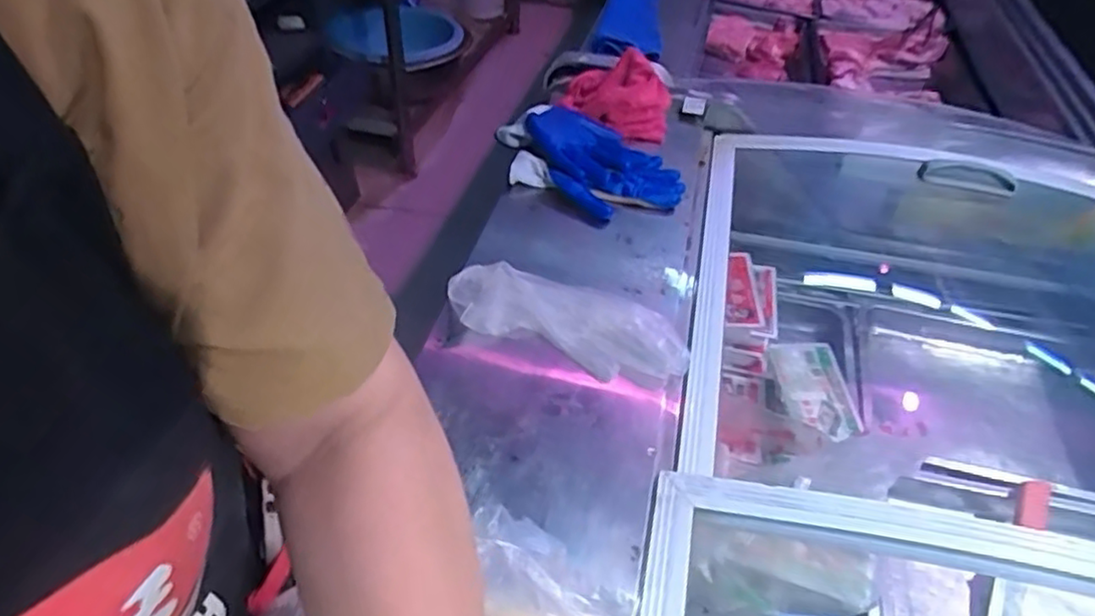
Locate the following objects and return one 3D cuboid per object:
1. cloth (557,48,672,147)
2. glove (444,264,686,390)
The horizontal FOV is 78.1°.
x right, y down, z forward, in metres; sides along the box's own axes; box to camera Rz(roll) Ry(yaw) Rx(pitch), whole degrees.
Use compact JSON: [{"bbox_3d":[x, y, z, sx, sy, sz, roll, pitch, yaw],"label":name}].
[{"bbox_3d":[0.100,-0.325,0.994,0.153,0.085,0.189,5,42,5],"label":"cloth"},{"bbox_3d":[0.016,0.012,0.678,0.247,0.028,0.098,16,45,16],"label":"glove"}]

